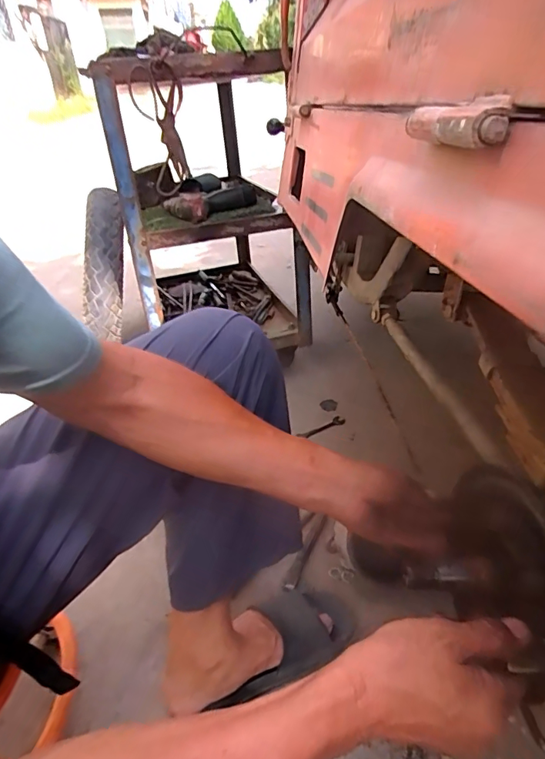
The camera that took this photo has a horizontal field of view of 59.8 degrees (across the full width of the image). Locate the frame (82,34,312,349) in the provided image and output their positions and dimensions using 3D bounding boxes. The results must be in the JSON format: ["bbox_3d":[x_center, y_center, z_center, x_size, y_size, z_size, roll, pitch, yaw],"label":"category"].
[{"bbox_3d":[-0.169,-0.503,1.326,0.390,0.642,0.747,-10,34,-6],"label":"frame"}]

